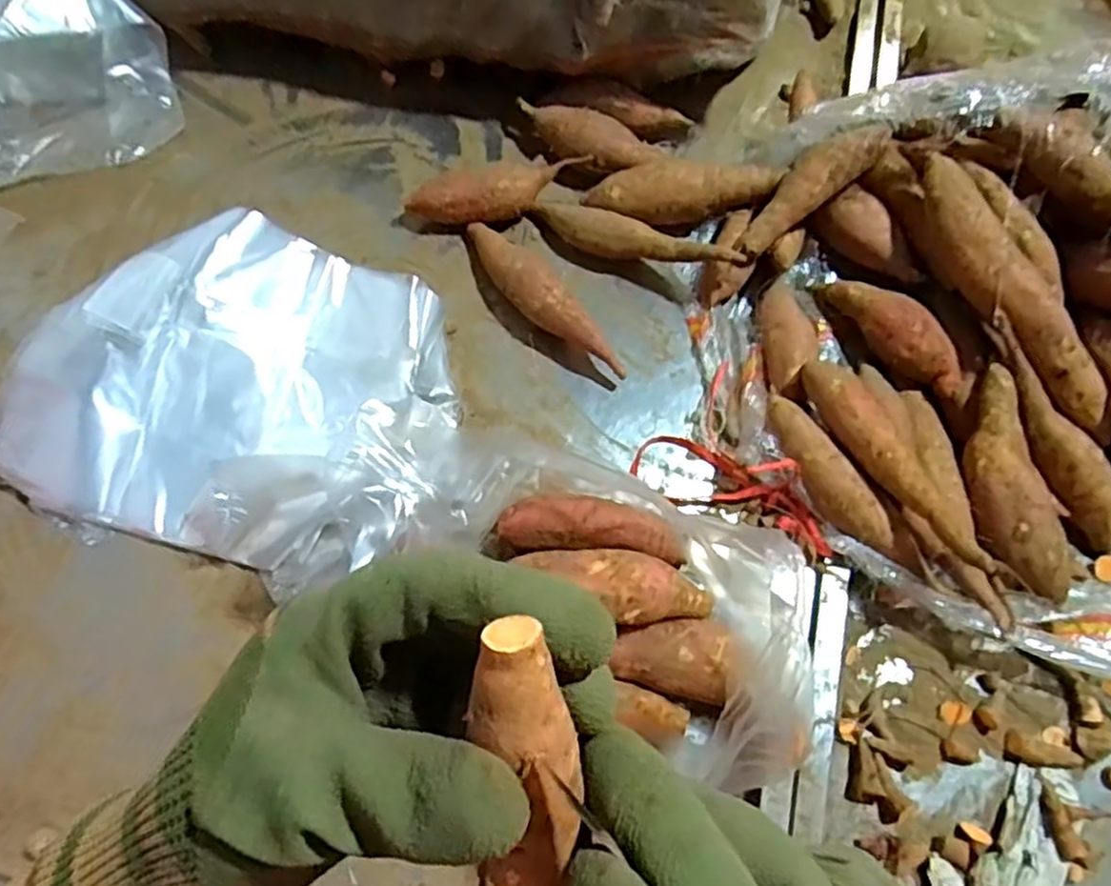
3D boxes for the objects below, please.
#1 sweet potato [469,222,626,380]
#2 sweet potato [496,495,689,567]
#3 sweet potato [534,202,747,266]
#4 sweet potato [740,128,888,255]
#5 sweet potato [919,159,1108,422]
[{"bbox_3d":[-0.016,-0.118,0.594,0.033,0.044,0.185,-34,71,-14],"label":"sweet potato"},{"bbox_3d":[0.026,0.062,0.512,0.126,0.044,0.037,7,66,3],"label":"sweet potato"},{"bbox_3d":[0.065,-0.170,0.605,0.181,0.029,0.032,20,67,21],"label":"sweet potato"},{"bbox_3d":[0.205,-0.206,0.580,0.148,0.047,0.037,-40,71,5],"label":"sweet potato"},{"bbox_3d":[0.335,-0.110,0.537,0.052,0.048,0.234,-28,82,-12],"label":"sweet potato"}]

